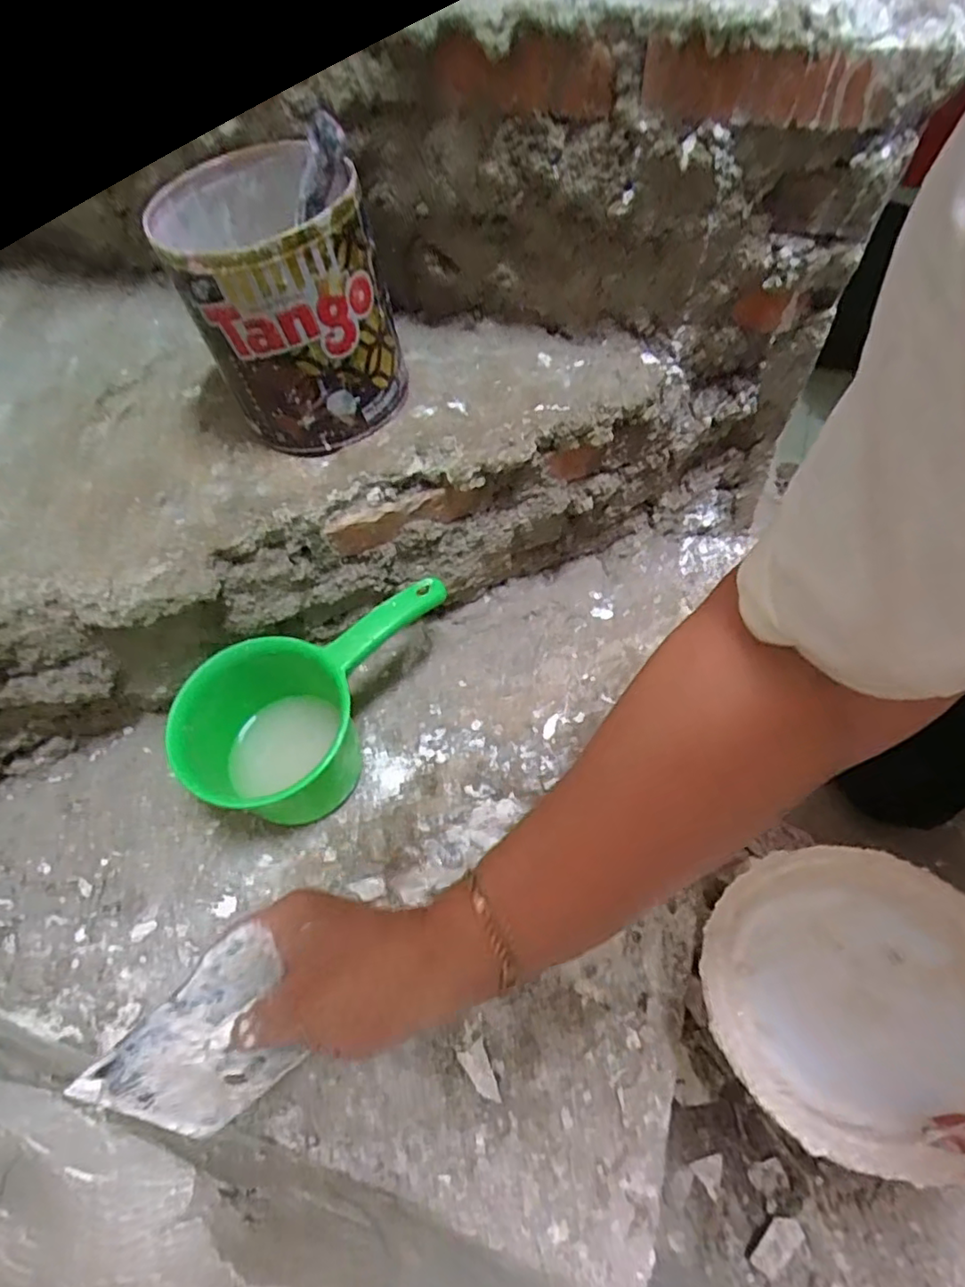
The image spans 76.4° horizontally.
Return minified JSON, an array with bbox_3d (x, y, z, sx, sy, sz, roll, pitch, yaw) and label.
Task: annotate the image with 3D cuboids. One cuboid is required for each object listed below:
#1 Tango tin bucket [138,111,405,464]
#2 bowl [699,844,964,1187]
[{"bbox_3d":[-0.152,-0.267,0.486,0.145,0.165,0.162,-27,62,-14],"label":"Tango tin bucket"},{"bbox_3d":[0.239,0.226,0.397,0.172,0.050,0.172,-18,42,17],"label":"bowl"}]

